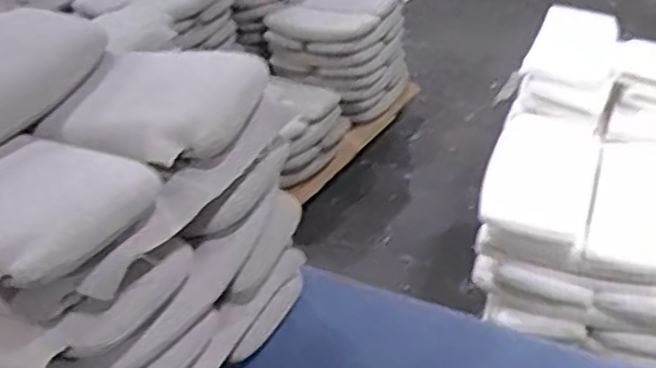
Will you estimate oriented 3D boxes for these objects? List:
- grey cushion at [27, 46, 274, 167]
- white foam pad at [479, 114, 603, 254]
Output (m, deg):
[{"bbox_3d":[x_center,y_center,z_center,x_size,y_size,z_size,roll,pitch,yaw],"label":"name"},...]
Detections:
[{"bbox_3d":[-0.215,-0.106,0.856,0.259,0.051,0.224,10,39,21],"label":"grey cushion"},{"bbox_3d":[0.513,-0.024,1.583,0.237,0.060,0.463,11,39,21],"label":"white foam pad"}]

